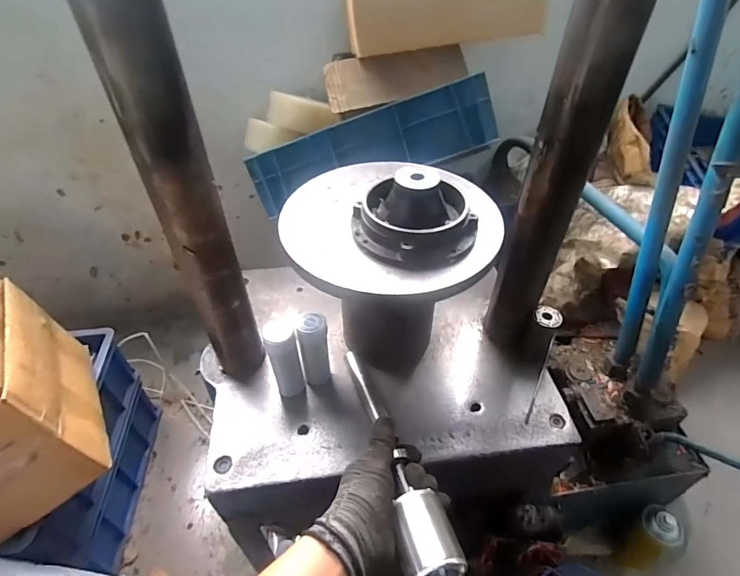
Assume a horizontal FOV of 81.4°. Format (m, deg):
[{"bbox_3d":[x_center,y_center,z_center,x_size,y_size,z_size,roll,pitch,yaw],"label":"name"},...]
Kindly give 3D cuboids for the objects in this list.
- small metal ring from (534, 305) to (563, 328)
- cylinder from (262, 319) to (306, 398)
[{"bbox_3d":[0.244,0.039,0.587,0.035,0.011,0.027,18,47,18],"label":"small metal ring"},{"bbox_3d":[-0.110,0.092,0.557,0.038,0.118,0.037,-14,46,-13],"label":"cylinder"}]

